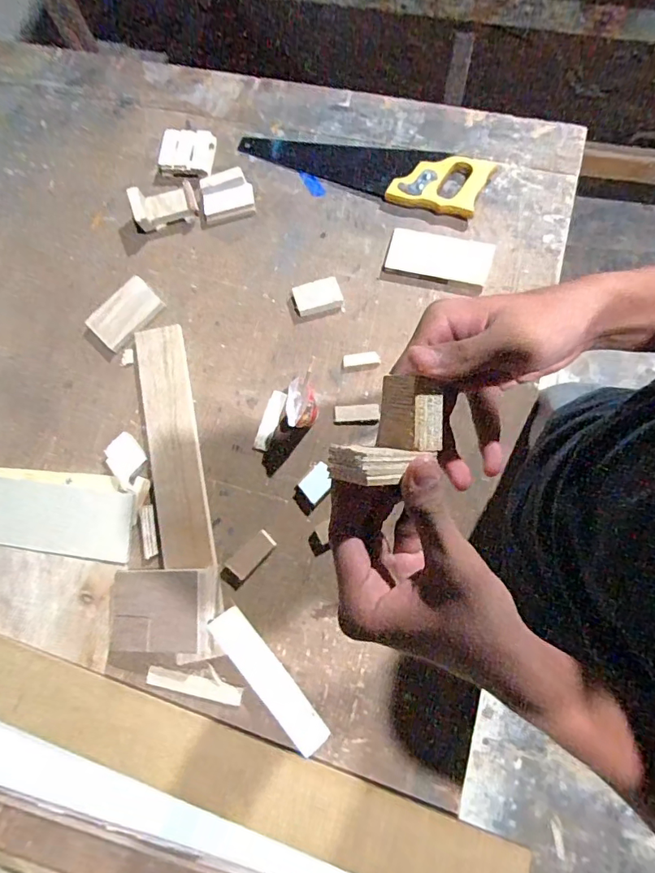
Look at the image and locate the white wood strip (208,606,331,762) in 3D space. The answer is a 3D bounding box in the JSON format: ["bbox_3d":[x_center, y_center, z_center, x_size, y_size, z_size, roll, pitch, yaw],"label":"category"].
[{"bbox_3d":[-0.075,0.311,0.609,0.041,0.006,0.201,-37,81,-21],"label":"white wood strip"}]

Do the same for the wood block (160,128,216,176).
[{"bbox_3d":[-0.233,-0.473,0.783,0.093,0.026,0.081,5,79,6],"label":"wood block"}]

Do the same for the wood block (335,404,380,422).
[{"bbox_3d":[0.042,-0.035,0.681,0.062,0.008,0.024,-1,78,5],"label":"wood block"}]

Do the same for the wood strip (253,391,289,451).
[{"bbox_3d":[-0.084,-0.024,0.691,0.025,0.013,0.087,19,76,6],"label":"wood strip"}]

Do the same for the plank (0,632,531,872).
[{"bbox_3d":[-0.154,0.405,0.590,0.771,0.020,0.088,16,66,9],"label":"plank"}]

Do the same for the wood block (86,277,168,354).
[{"bbox_3d":[-0.314,-0.191,0.739,0.075,0.015,0.107,43,80,12],"label":"wood block"}]

